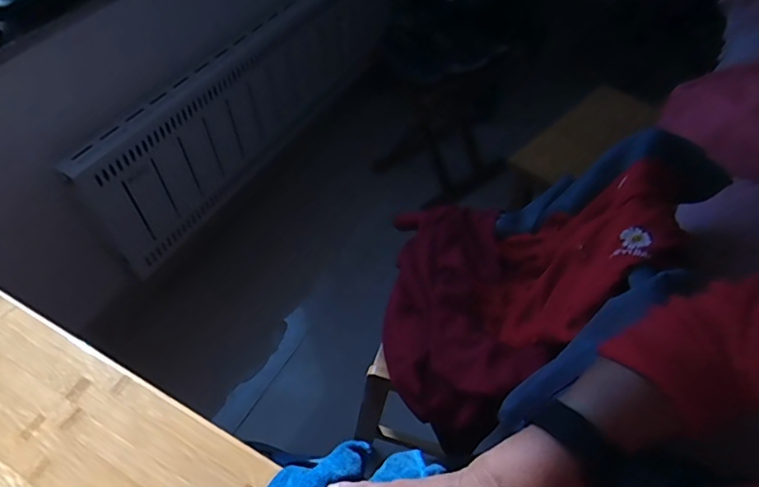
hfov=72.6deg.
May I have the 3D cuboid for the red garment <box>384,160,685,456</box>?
[{"bbox_3d":[0.140,0.038,0.771,0.410,0.277,0.367,33,58,26],"label":"red garment"}]

